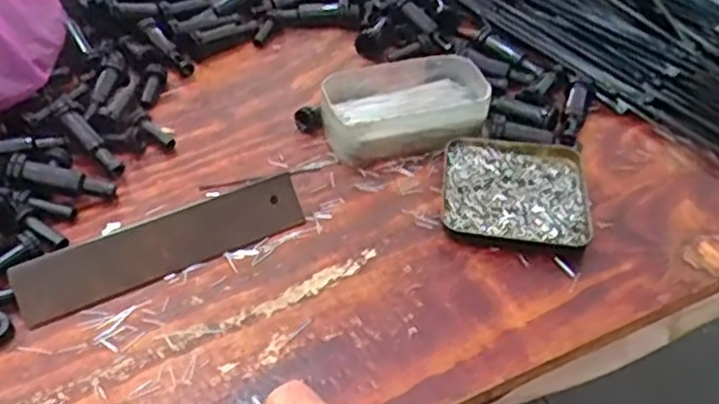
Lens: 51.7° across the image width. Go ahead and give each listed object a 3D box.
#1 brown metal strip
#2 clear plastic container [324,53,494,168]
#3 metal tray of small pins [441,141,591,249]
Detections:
[{"bbox_3d":[-0.116,0.026,0.451,0.173,0.036,0.005,-21,10,-23],"label":"brown metal strip"},{"bbox_3d":[0.033,-0.071,0.555,0.120,0.042,0.081,-7,47,-11],"label":"clear plastic container"},{"bbox_3d":[0.103,-0.006,0.500,0.095,0.019,0.093,8,46,4],"label":"metal tray of small pins"}]

